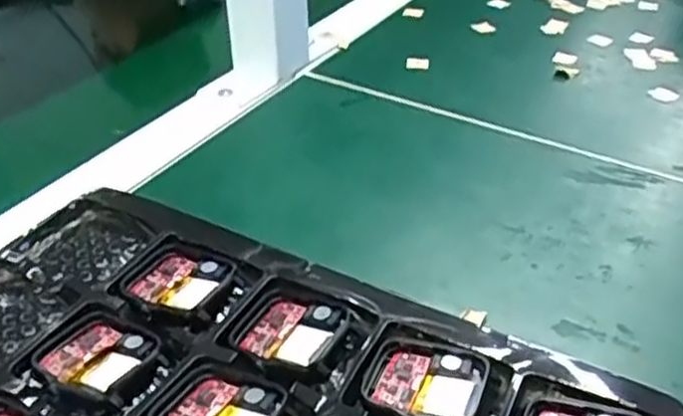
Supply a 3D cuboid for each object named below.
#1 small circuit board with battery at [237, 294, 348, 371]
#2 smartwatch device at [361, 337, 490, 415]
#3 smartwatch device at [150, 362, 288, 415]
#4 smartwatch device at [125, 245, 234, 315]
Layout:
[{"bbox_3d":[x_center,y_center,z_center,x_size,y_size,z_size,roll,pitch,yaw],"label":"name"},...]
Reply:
[{"bbox_3d":[-0.020,0.048,0.291,0.038,0.010,0.033,18,41,24],"label":"small circuit board with battery"},{"bbox_3d":[0.029,0.064,0.270,0.042,0.007,0.037,16,38,25],"label":"smartwatch device"},{"bbox_3d":[-0.045,0.070,0.259,0.040,0.007,0.036,19,41,24],"label":"smartwatch device"},{"bbox_3d":[-0.069,0.030,0.313,0.038,0.005,0.037,18,40,23],"label":"smartwatch device"}]

